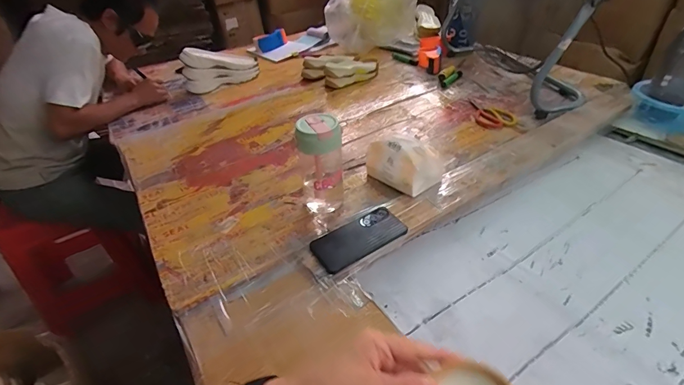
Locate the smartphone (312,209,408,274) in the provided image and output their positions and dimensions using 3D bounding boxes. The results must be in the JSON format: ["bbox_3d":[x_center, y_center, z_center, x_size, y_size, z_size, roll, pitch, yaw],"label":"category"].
[{"bbox_3d":[0.029,0.081,0.661,0.164,0.018,0.080,-24,42,-22],"label":"smartphone"}]

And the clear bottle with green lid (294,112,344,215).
[{"bbox_3d":[-0.042,-0.053,0.712,0.081,0.185,0.086,-18,40,-15],"label":"clear bottle with green lid"}]

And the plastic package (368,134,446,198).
[{"bbox_3d":[0.126,-0.064,0.781,0.088,0.098,0.159,-29,44,-26],"label":"plastic package"}]

